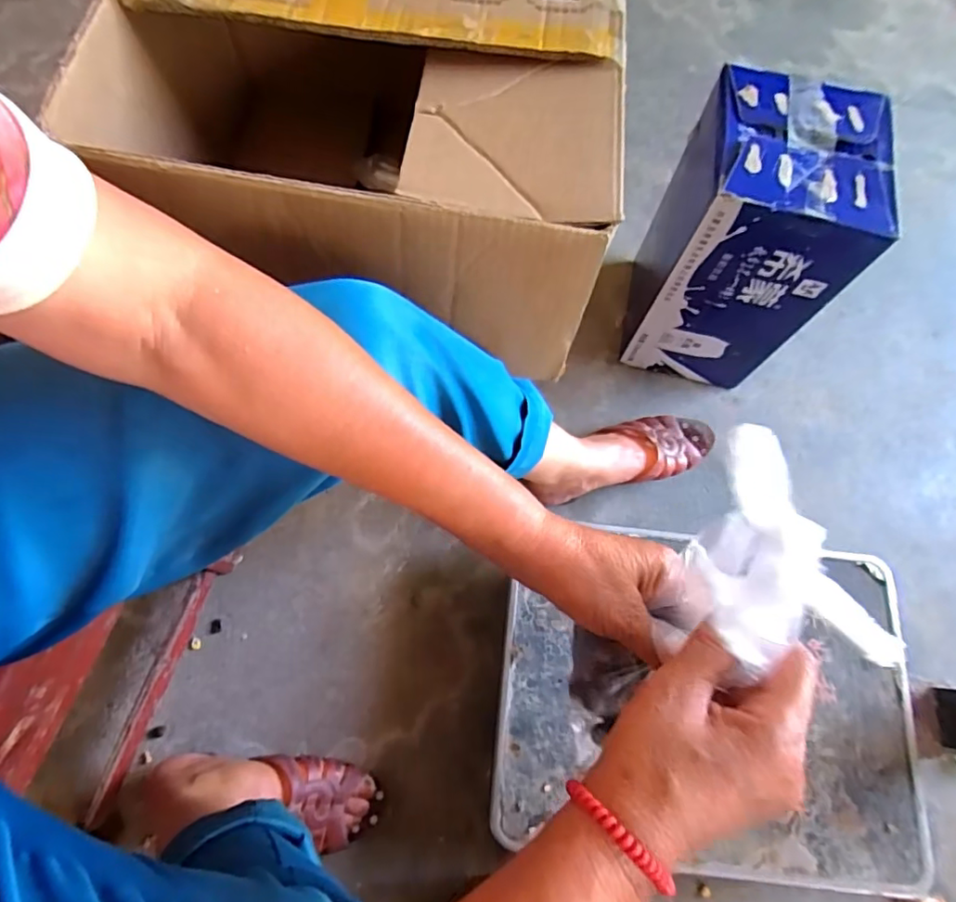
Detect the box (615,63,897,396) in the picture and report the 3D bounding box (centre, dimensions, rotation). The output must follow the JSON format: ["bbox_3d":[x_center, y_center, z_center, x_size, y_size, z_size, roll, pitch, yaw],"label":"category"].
[{"bbox_3d":[0.308,-0.243,0.669,0.175,0.307,0.198,14,72,3],"label":"box"}]

